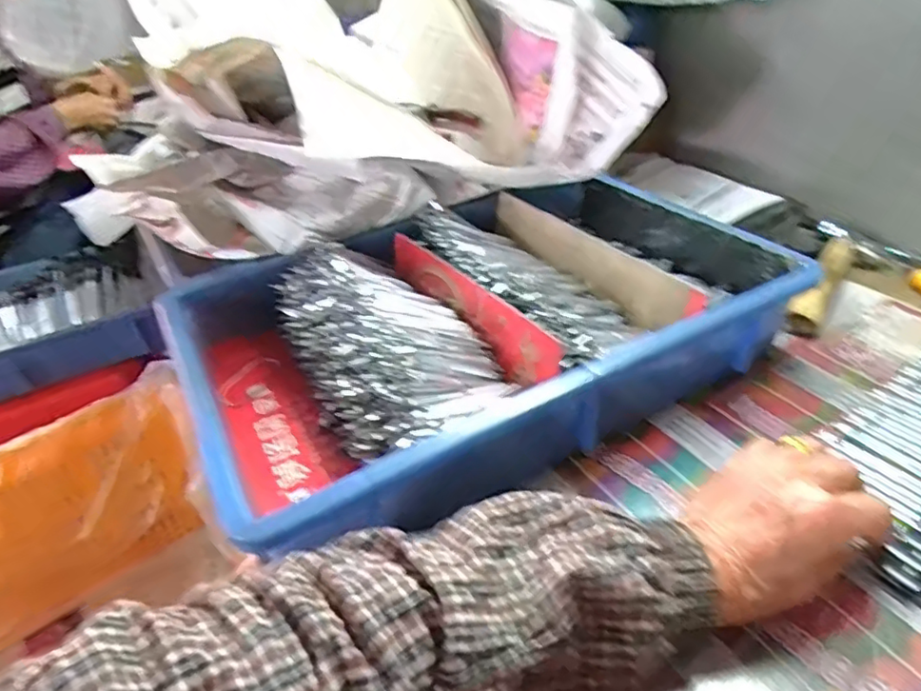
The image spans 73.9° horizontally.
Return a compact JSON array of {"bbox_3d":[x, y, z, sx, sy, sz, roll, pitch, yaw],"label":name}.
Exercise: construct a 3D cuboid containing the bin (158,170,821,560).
[{"bbox_3d":[0.013,-0.022,0.488,0.419,0.086,0.293,-22,38,-21],"label":"bin"}]

